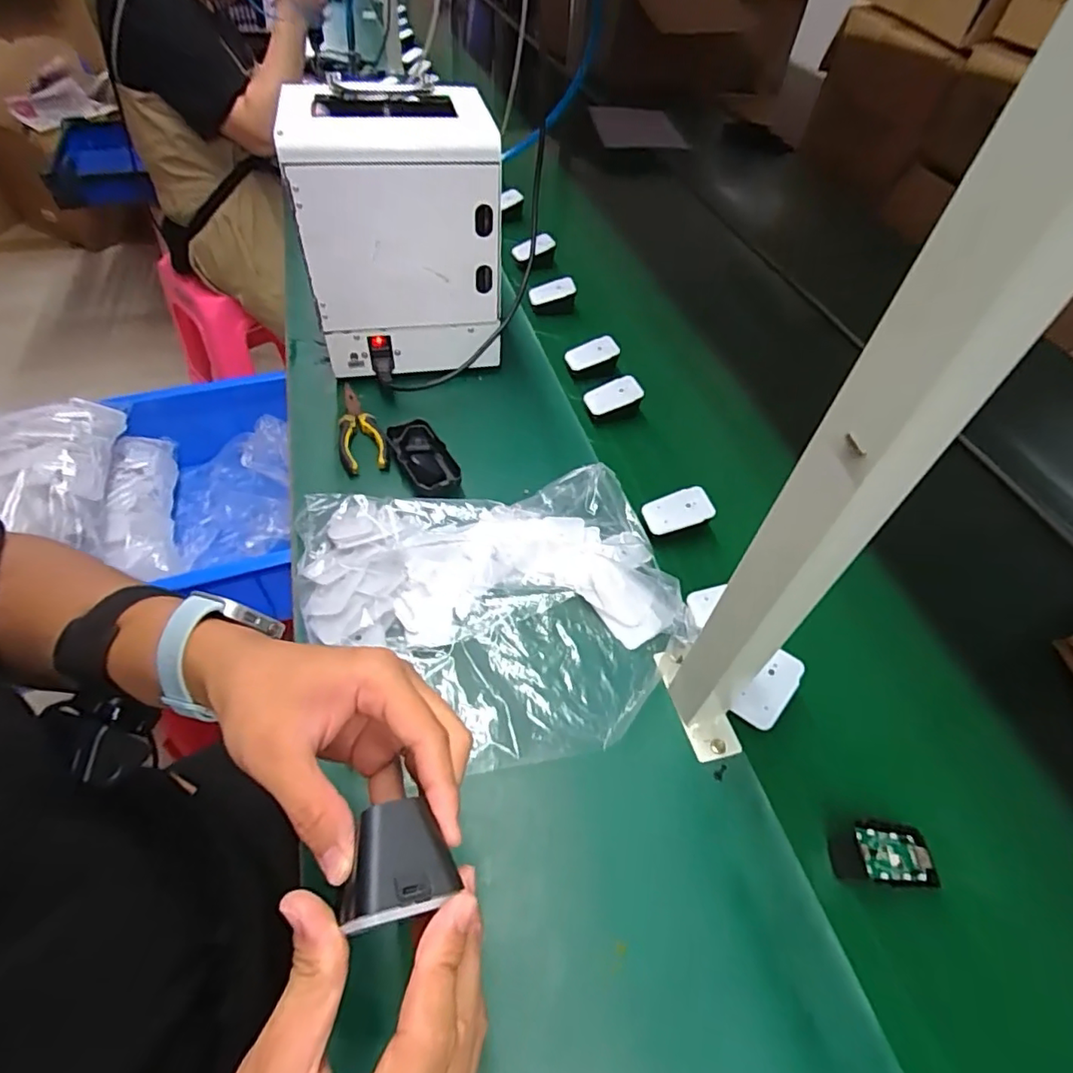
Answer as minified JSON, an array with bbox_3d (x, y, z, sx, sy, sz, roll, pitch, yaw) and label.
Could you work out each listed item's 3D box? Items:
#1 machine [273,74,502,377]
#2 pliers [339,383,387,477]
[{"bbox_3d":[-0.160,-0.352,0.698,0.211,0.279,0.164,-7,52,-10],"label":"machine"},{"bbox_3d":[-0.208,-0.131,0.683,0.051,0.018,0.150,-9,53,-12],"label":"pliers"}]

